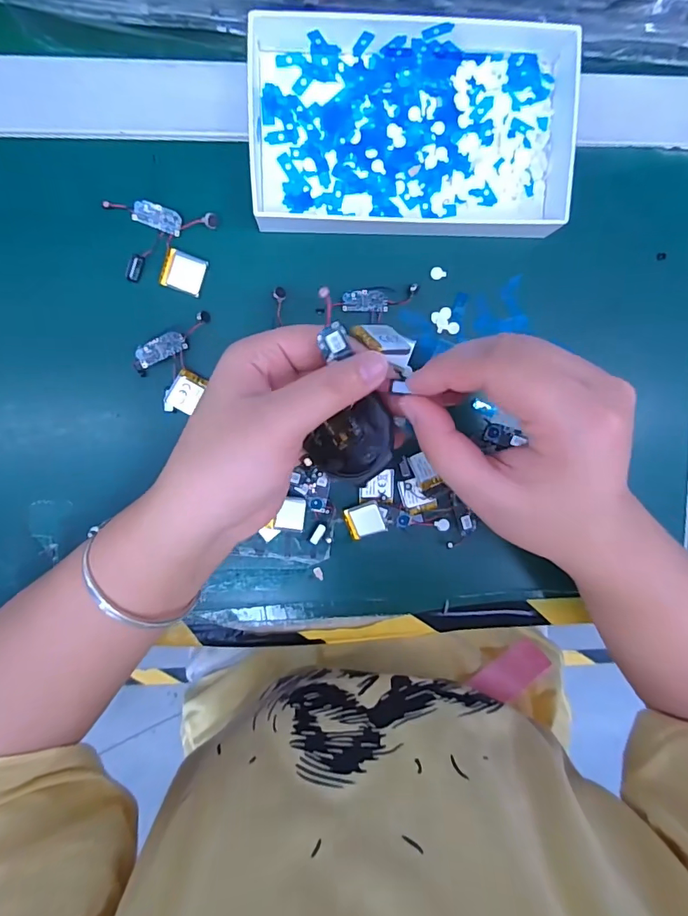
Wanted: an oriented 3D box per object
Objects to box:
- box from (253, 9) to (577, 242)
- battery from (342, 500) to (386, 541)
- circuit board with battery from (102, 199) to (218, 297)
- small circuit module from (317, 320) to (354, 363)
[{"bbox_3d":[0.041,-0.185,0.260,0.185,0.022,0.105,0,97,-4],"label":"box"},{"bbox_3d":[0.013,0.039,0.287,0.022,0.008,0.021,-19,98,-1],"label":"battery"},{"bbox_3d":[-0.108,-0.123,0.266,0.060,0.004,0.045,13,96,-5],"label":"circuit board with battery"},{"bbox_3d":[-0.004,-0.052,0.204,0.011,0.004,0.015,-21,98,-1],"label":"small circuit module"}]

